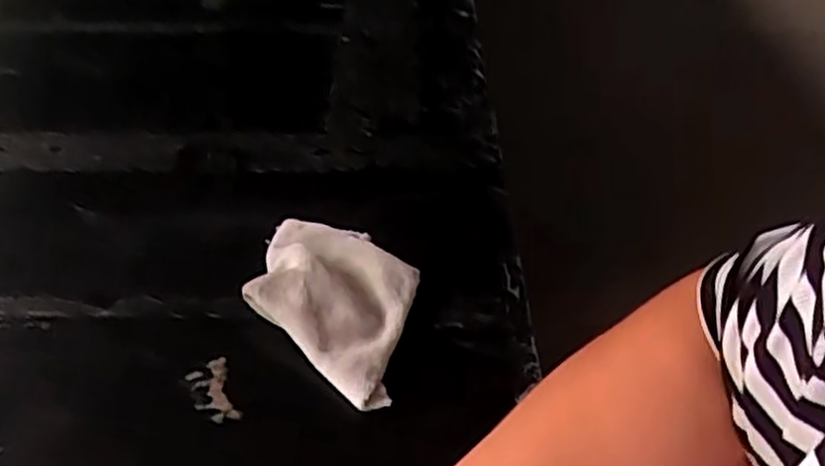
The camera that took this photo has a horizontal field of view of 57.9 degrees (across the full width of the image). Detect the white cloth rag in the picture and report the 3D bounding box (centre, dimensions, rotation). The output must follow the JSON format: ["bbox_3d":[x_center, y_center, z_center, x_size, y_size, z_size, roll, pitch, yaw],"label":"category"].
[{"bbox_3d":[-0.073,0.058,0.638,0.138,0.039,0.175,7,39,8],"label":"white cloth rag"}]

